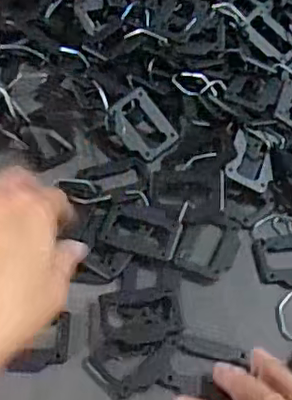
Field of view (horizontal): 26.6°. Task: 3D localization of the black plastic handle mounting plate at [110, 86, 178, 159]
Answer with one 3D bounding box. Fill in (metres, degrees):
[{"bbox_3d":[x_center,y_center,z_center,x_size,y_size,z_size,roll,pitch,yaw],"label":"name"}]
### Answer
[{"bbox_3d":[-0.002,-0.055,0.459,0.036,0.009,0.049,-39,92,-11],"label":"black plastic handle mounting plate"}]

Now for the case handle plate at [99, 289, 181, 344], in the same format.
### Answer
[{"bbox_3d":[-0.003,0.072,0.380,0.048,0.005,0.033,-1,56,-5],"label":"case handle plate"}]

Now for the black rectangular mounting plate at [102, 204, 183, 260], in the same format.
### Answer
[{"bbox_3d":[-0.002,0.019,0.413,0.050,0.004,0.035,16,57,6],"label":"black rectangular mounting plate"}]

